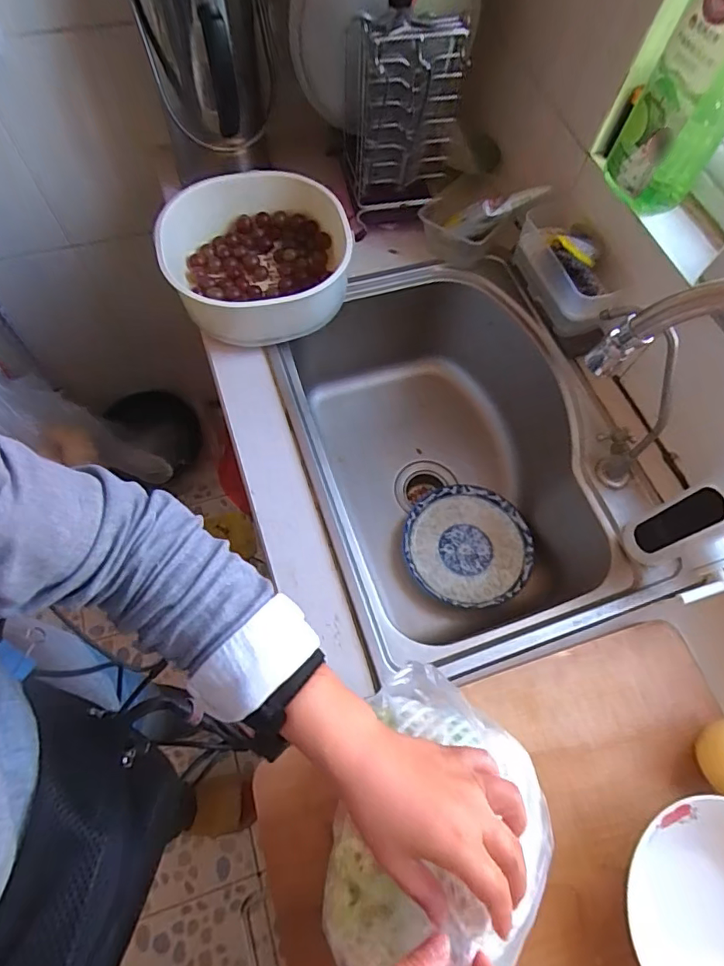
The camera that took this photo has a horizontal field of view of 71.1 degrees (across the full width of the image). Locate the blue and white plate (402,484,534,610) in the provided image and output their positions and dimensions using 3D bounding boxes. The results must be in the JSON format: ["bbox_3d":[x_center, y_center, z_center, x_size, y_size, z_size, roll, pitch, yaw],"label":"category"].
[{"bbox_3d":[0.163,0.096,0.795,0.193,0.030,0.193,1,66,-3],"label":"blue and white plate"}]

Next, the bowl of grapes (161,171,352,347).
[{"bbox_3d":[-0.136,-0.309,0.700,0.250,0.094,0.242,-13,68,-9],"label":"bowl of grapes"}]

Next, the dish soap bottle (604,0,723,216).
[{"bbox_3d":[0.356,-0.421,0.525,0.070,0.250,0.087,-12,67,-8],"label":"dish soap bottle"}]

